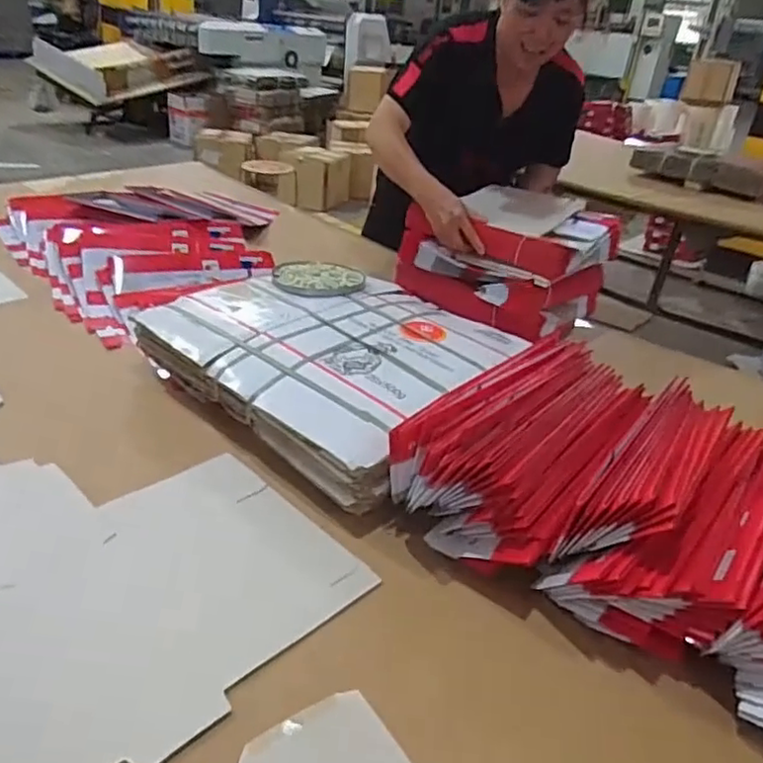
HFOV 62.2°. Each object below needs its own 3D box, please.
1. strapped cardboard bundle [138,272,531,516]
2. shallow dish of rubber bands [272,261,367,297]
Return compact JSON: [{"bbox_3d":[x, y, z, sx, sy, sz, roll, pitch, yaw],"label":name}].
[{"bbox_3d":[-0.062,-0.039,1.015,0.503,0.102,0.428,29,39,35],"label":"strapped cardboard bundle"},{"bbox_3d":[-0.112,-0.187,1.144,0.162,0.017,0.128,-2,31,-10],"label":"shallow dish of rubber bands"}]

